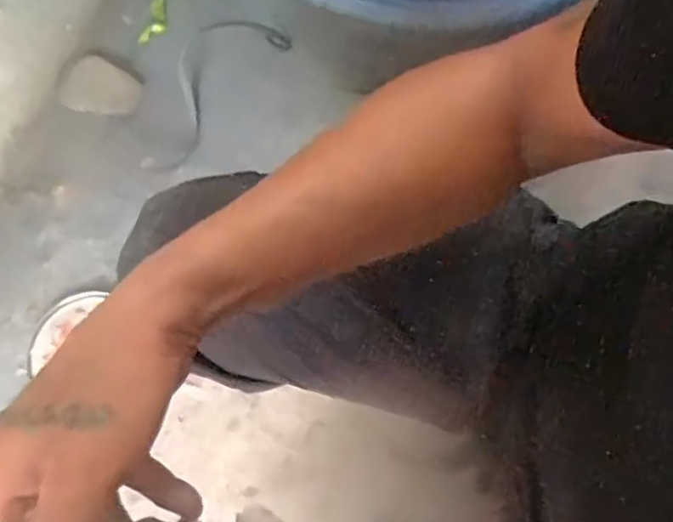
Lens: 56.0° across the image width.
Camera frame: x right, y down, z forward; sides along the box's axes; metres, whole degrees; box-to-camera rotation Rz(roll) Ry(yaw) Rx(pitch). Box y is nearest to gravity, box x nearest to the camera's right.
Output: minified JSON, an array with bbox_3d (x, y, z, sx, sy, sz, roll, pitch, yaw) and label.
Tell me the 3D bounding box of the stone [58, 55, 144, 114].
[{"bbox_3d":[-0.309,-0.232,0.838,0.096,0.017,0.078,8,73,2],"label":"stone"}]

